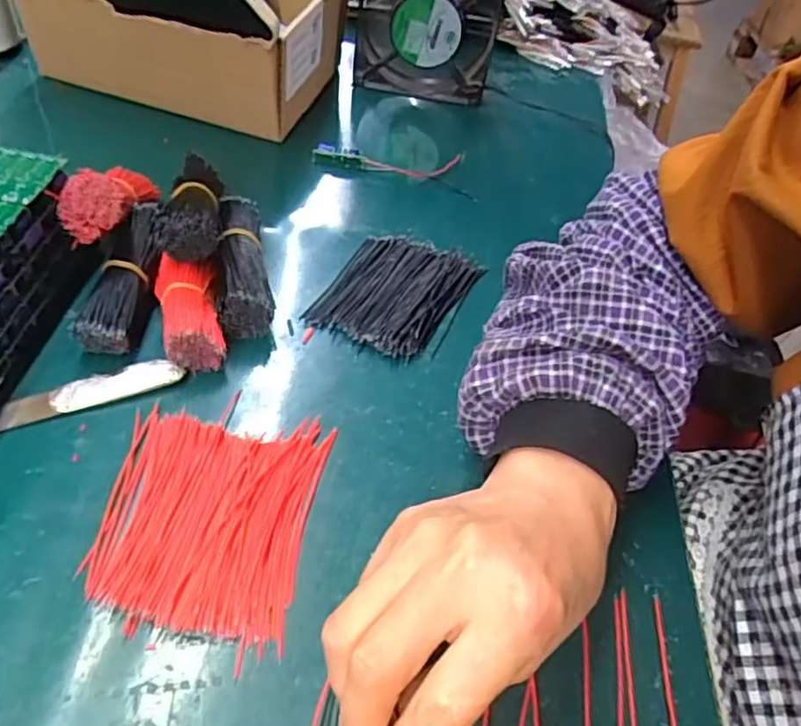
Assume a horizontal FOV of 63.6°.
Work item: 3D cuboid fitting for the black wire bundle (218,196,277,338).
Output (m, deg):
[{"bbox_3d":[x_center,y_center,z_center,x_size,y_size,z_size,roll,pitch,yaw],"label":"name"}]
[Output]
[{"bbox_3d":[-0.100,-0.063,0.405,0.030,0.034,0.104,-4,50,-15],"label":"black wire bundle"}]

